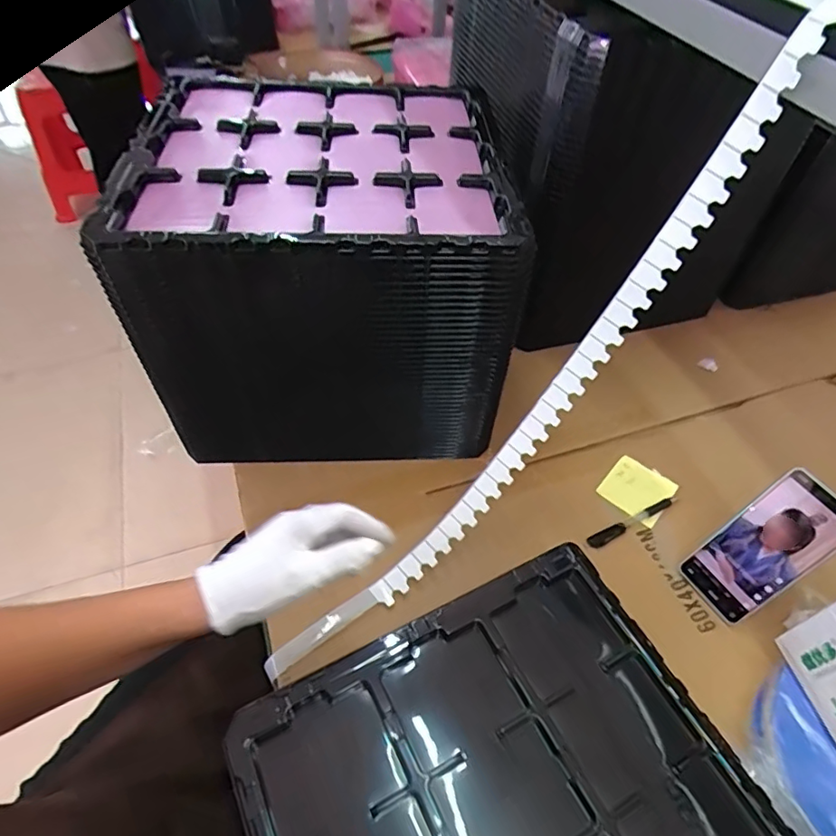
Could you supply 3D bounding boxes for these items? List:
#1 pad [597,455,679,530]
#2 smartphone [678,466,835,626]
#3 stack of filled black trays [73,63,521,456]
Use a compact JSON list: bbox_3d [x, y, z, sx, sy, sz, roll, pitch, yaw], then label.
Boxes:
[{"bbox_3d":[0.270,0.088,0.675,0.074,0.005,0.077,35,58,23],"label":"pad"},{"bbox_3d":[0.351,0.133,0.556,0.008,0.165,0.077,5,39,-49],"label":"smartphone"},{"bbox_3d":[-0.101,-0.150,0.652,0.351,0.342,0.299,-4,52,-6],"label":"stack of filled black trays"}]

